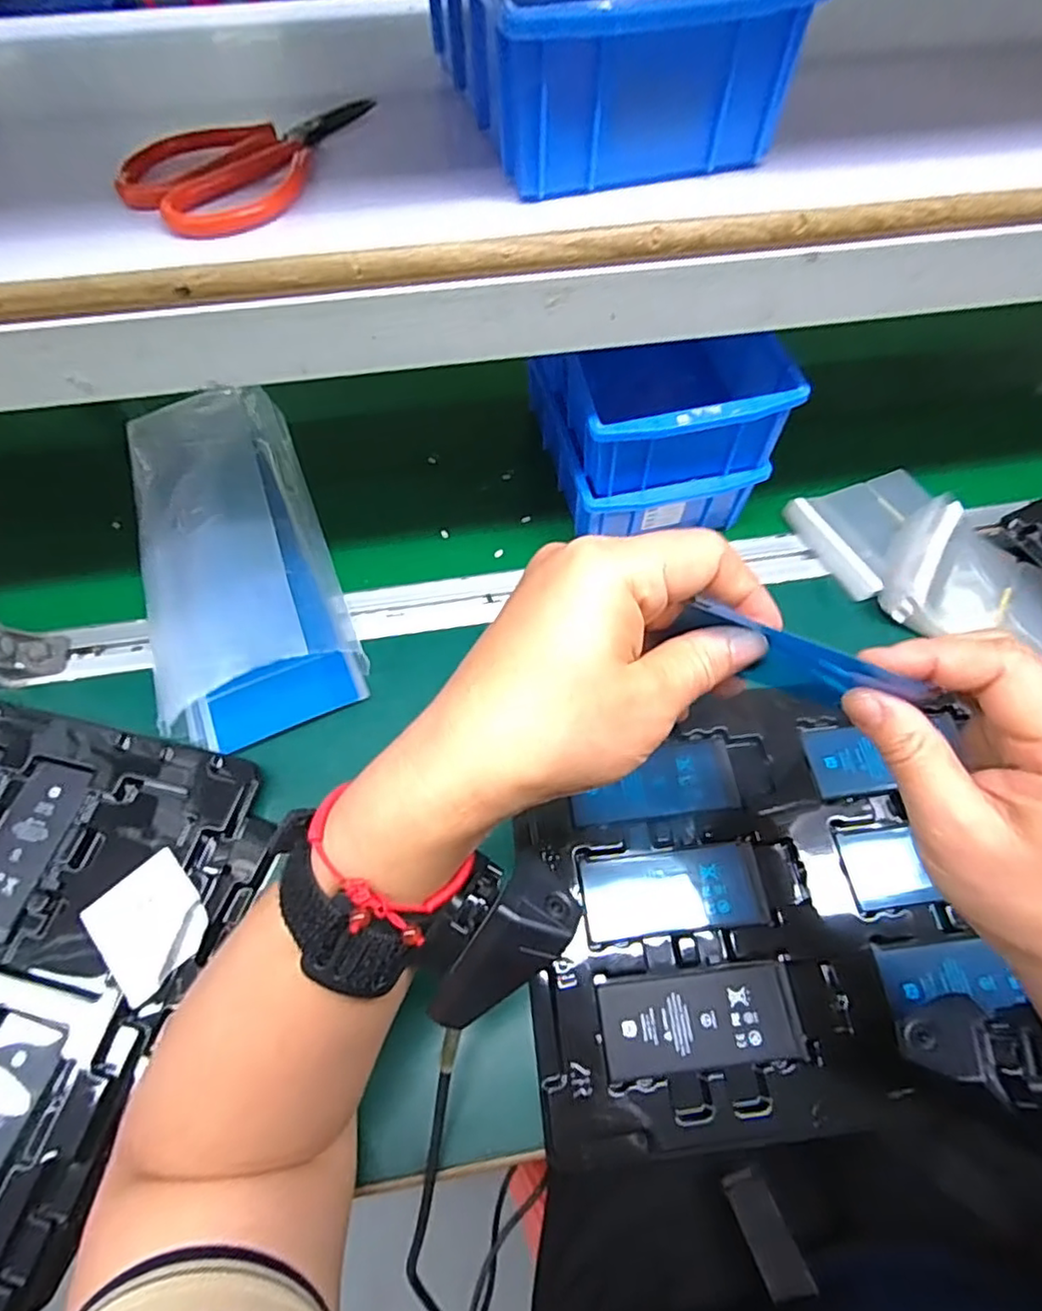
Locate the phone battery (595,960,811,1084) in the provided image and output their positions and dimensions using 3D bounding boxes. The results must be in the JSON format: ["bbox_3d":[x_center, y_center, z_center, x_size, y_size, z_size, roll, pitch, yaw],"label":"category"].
[{"bbox_3d":[0.091,0.185,0.319,0.100,0.008,0.042,-6,60,-3],"label":"phone battery"}]

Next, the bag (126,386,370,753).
[{"bbox_3d":[-0.200,-0.075,0.434,0.123,0.064,0.276,-19,69,-10],"label":"bag"}]

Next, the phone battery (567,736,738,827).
[{"bbox_3d":[0.079,0.076,0.378,0.098,0.007,0.041,-6,60,-3],"label":"phone battery"}]

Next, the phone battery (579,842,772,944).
[{"bbox_3d":[0.085,0.130,0.349,0.099,0.008,0.043,-6,60,-3],"label":"phone battery"}]

